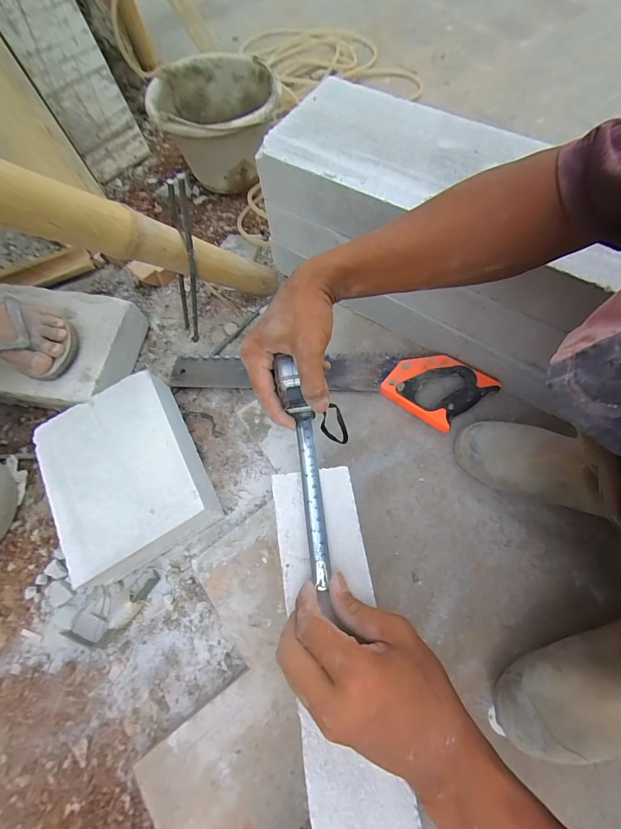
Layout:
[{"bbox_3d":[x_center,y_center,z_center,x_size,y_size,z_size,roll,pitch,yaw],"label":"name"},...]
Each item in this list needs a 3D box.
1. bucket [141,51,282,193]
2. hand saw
[{"bbox_3d":[-0.193,-0.615,0.756,0.239,0.154,0.260,0,72,-1],"label":"bucket"},{"bbox_3d":[0.015,-0.064,0.602,0.534,0.024,0.116,9,64,14],"label":"hand saw"}]

